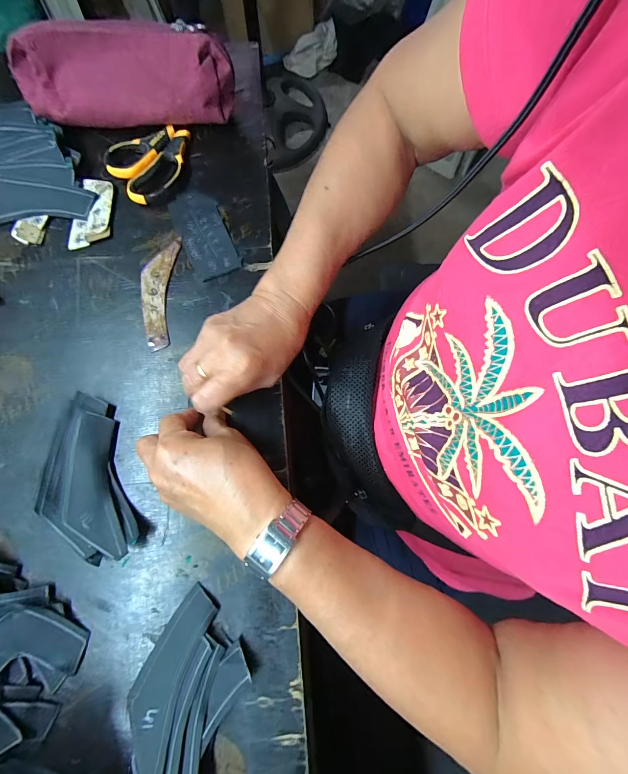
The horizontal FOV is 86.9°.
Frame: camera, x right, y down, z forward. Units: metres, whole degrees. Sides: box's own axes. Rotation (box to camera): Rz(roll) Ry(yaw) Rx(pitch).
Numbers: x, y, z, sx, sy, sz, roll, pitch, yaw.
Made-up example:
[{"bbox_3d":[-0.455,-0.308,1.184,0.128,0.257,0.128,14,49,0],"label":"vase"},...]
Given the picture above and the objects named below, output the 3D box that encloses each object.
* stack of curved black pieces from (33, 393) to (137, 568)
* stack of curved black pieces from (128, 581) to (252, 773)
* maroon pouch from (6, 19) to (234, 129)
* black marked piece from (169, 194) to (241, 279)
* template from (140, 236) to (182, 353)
[{"bbox_3d":[-0.207,0.082,0.298,0.064,0.022,0.143,-20,77,-6],"label":"stack of curved black pieces"},{"bbox_3d":[-0.102,0.248,0.254,0.081,0.028,0.148,19,77,4],"label":"stack of curved black pieces"},{"bbox_3d":[-0.209,-0.341,0.373,0.229,0.078,0.059,-3,76,-2],"label":"maroon pouch"},{"bbox_3d":[-0.124,-0.172,0.372,0.053,0.005,0.109,-22,78,-6],"label":"black marked piece"},{"bbox_3d":[-0.167,-0.101,0.353,0.036,0.004,0.127,1,76,0],"label":"template"}]

